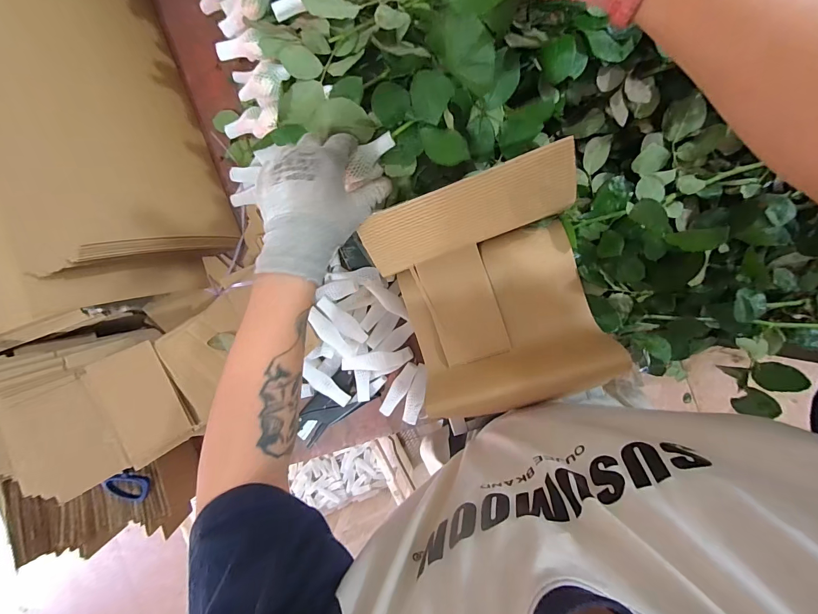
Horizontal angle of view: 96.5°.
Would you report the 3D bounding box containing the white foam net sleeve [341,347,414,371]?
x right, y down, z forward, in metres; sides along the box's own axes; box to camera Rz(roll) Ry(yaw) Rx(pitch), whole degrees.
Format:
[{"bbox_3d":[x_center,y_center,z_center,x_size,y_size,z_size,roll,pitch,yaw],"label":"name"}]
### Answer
[{"bbox_3d":[-0.046,0.080,0.542,0.105,0.018,0.027,-8,90,-7],"label":"white foam net sleeve"}]

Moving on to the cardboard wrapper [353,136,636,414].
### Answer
[{"bbox_3d":[0.093,0.000,0.388,0.208,0.130,0.231,-18,88,8],"label":"cardboard wrapper"}]

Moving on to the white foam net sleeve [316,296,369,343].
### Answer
[{"bbox_3d":[-0.098,0.021,0.537,0.087,0.011,0.027,44,97,-8],"label":"white foam net sleeve"}]

